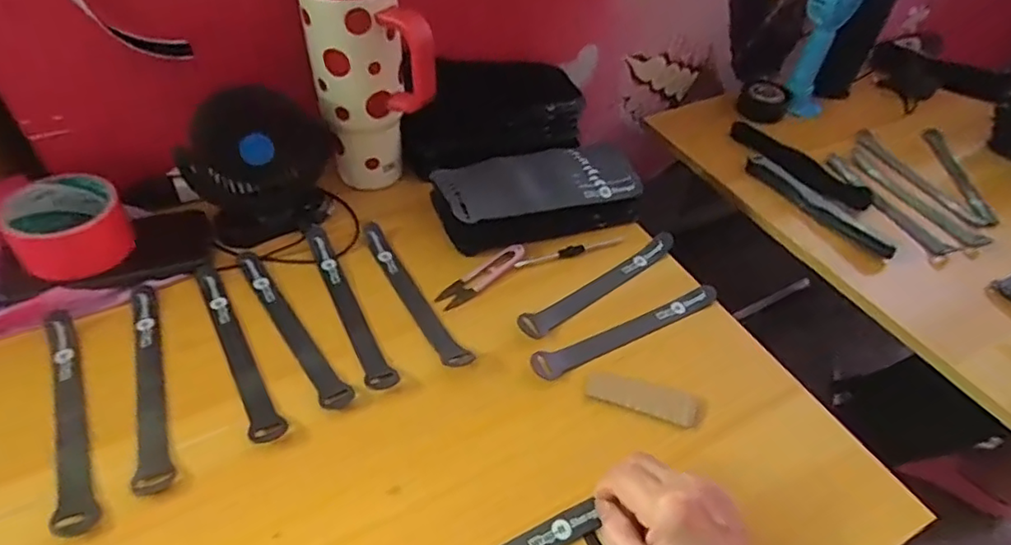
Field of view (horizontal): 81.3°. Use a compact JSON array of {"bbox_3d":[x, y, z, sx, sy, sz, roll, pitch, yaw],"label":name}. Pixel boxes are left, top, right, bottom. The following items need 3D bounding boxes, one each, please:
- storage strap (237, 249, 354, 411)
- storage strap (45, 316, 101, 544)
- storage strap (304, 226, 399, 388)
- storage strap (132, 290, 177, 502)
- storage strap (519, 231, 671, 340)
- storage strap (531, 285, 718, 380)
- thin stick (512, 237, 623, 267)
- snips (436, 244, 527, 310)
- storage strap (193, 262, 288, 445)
[{"bbox_3d":[-0.182,0.042,0.500,0.023,0.005,0.194,-26,55,-26],"label":"storage strap"},{"bbox_3d":[-0.318,0.102,0.428,0.023,0.014,0.188,-20,52,-21],"label":"storage strap"},{"bbox_3d":[-0.141,0.024,0.522,0.022,0.010,0.200,-19,52,-21],"label":"storage strap"},{"bbox_3d":[-0.278,0.082,0.458,0.025,0.006,0.196,-18,51,-20],"label":"storage strap"},{"bbox_3d":[0.091,0.010,0.551,0.191,0.010,0.026,-29,56,-27],"label":"storage strap"},{"bbox_3d":[0.110,0.047,0.514,0.194,0.009,0.024,-21,52,-22],"label":"storage strap"},{"bbox_3d":[0.064,-0.021,0.580,0.113,0.004,0.009,-12,50,-15],"label":"thin stick"},{"bbox_3d":[-0.020,0.003,0.550,0.100,0.011,0.025,-32,57,-29],"label":"snips"},{"bbox_3d":[-0.224,0.059,0.483,0.024,0.006,0.197,-24,54,-25],"label":"storage strap"}]

